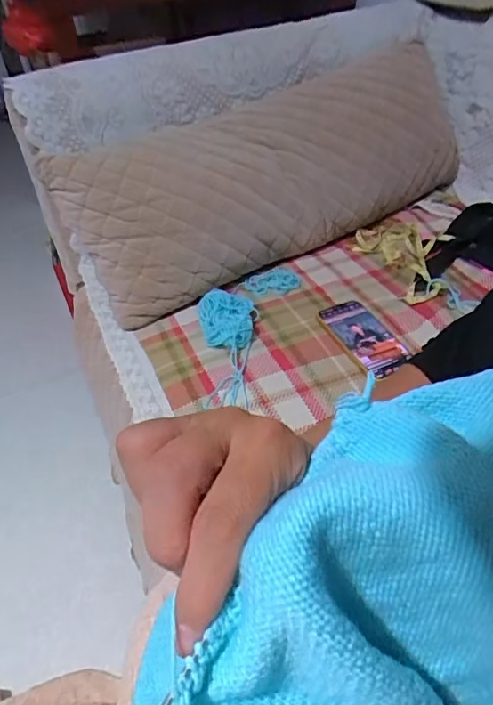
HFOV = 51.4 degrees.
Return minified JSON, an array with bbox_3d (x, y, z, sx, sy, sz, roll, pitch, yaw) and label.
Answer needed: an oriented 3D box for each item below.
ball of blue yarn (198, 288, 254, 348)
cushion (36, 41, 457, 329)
[{"bbox_3d":[-0.031,-0.053,0.764,0.078,0.038,0.123,-3,39,3],"label":"ball of blue yarn"},{"bbox_3d":[0.082,-0.348,0.946,0.857,0.316,0.139,-27,4,-29],"label":"cushion"}]

